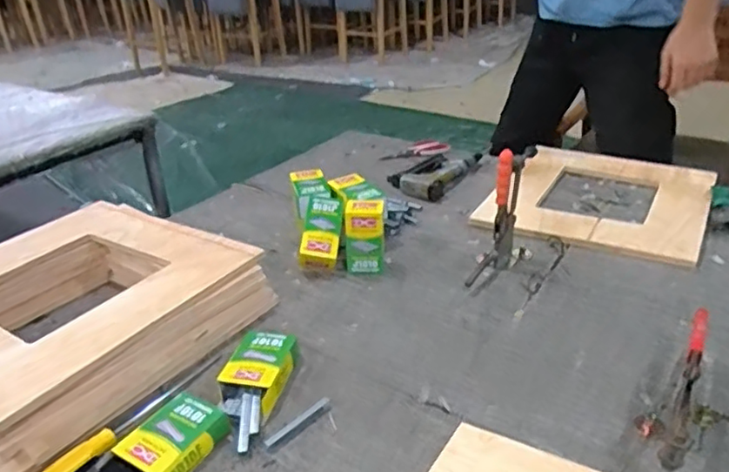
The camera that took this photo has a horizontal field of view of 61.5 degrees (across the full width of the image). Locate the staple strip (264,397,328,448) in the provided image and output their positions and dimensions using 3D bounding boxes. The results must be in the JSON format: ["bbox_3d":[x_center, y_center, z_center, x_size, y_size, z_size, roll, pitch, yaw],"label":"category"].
[{"bbox_3d":[-0.082,0.229,0.760,0.011,0.004,0.101,23,37,40],"label":"staple strip"}]

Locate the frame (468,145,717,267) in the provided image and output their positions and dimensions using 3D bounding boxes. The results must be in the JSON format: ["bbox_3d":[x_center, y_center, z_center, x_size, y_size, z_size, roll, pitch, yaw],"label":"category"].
[{"bbox_3d":[0.484,-0.083,1.263,0.393,0.040,0.425,13,32,28],"label":"frame"}]

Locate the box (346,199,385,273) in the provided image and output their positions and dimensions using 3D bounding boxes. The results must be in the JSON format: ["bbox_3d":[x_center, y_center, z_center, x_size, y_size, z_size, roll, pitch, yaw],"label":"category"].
[{"bbox_3d":[0.003,0.005,1.063,0.070,0.121,0.042,0,28,6],"label":"box"}]

